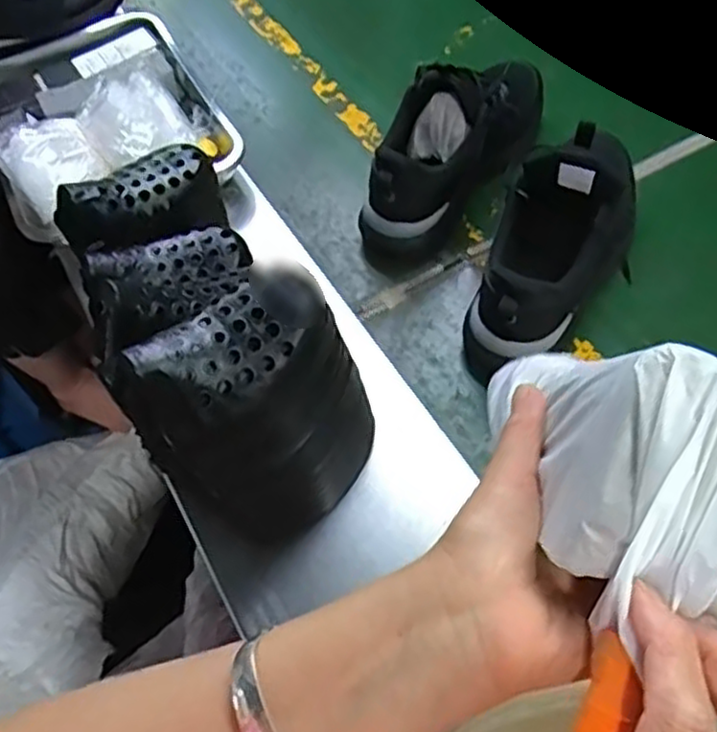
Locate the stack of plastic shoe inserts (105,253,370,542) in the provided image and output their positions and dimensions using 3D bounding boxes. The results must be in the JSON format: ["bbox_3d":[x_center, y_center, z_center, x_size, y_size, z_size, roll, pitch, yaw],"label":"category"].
[{"bbox_3d":[-0.071,0.043,0.538,0.088,0.206,0.156,32,63,24],"label":"stack of plastic shoe inserts"}]

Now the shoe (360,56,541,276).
[{"bbox_3d":[0.111,-0.258,0.779,0.108,0.132,0.305,29,64,20],"label":"shoe"}]

